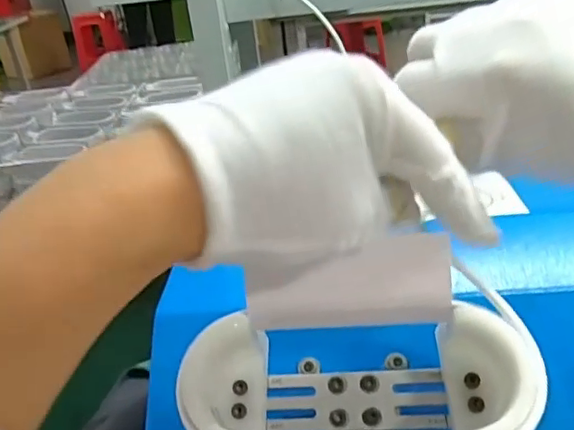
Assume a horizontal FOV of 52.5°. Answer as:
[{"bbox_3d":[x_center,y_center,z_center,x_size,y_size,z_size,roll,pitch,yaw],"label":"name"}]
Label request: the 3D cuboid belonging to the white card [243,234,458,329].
[{"bbox_3d":[0.024,0.030,0.231,0.080,0.037,0.008,-9,28,9],"label":"white card"}]

